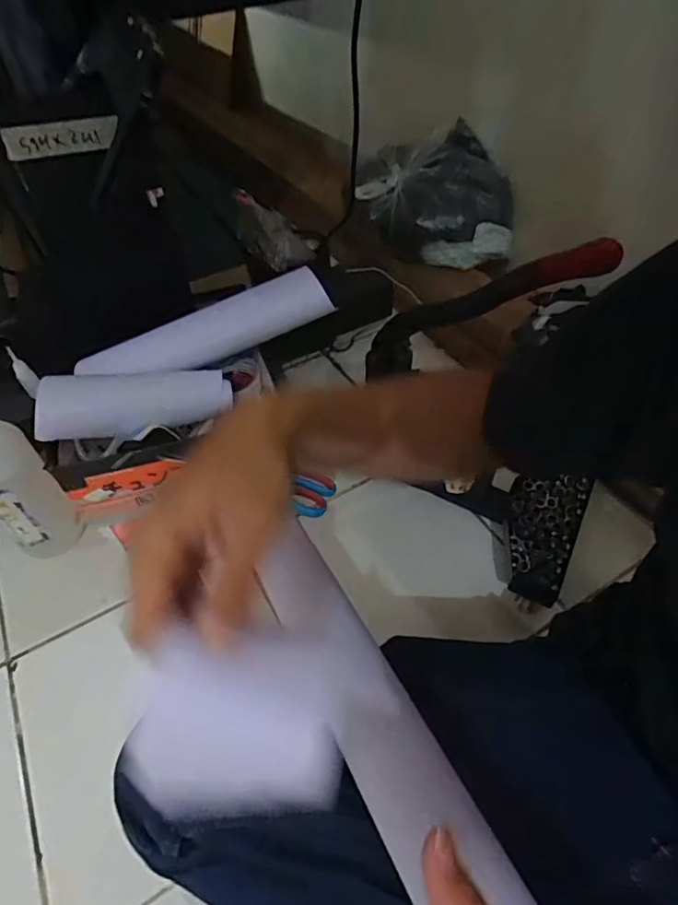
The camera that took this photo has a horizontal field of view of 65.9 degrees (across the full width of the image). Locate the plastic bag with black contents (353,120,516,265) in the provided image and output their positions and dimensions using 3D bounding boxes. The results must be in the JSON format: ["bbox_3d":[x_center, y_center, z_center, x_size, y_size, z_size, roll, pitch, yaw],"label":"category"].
[{"bbox_3d":[0.172,-0.462,0.933,0.279,0.185,0.146,6,49,9],"label":"plastic bag with black contents"}]

